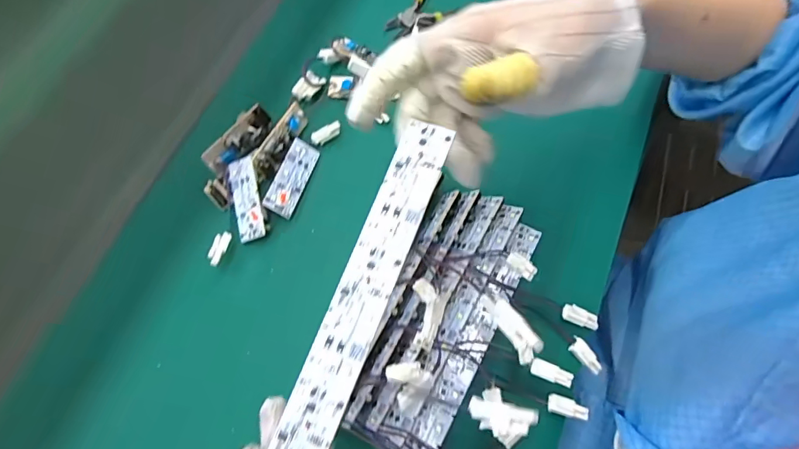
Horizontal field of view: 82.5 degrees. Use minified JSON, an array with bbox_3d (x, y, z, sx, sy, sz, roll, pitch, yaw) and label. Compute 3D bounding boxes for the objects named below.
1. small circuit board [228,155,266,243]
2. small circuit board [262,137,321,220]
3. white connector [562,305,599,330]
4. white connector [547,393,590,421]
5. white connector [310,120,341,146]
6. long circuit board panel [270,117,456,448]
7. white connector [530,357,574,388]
[{"bbox_3d":[-0.123,-0.020,0.362,0.029,0.004,0.066,-16,79,20],"label":"small circuit board"},{"bbox_3d":[-0.087,-0.039,0.371,0.024,0.004,0.066,32,64,-26],"label":"small circuit board"},{"bbox_3d":[0.131,0.067,0.328,0.026,0.005,0.012,22,69,10],"label":"white connector"},{"bbox_3d":[0.114,0.124,0.308,0.026,0.006,0.012,19,69,9],"label":"white connector"},{"bbox_3d":[-0.062,-0.078,0.386,0.028,0.006,0.014,-31,69,2],"label":"white connector"},{"bbox_3d":[-0.020,0.039,0.199,0.024,0.004,0.186,20,77,10],"label":"long circuit board panel"},{"bbox_3d":[0.101,0.097,0.300,0.027,0.004,0.011,21,69,10],"label":"white connector"}]

